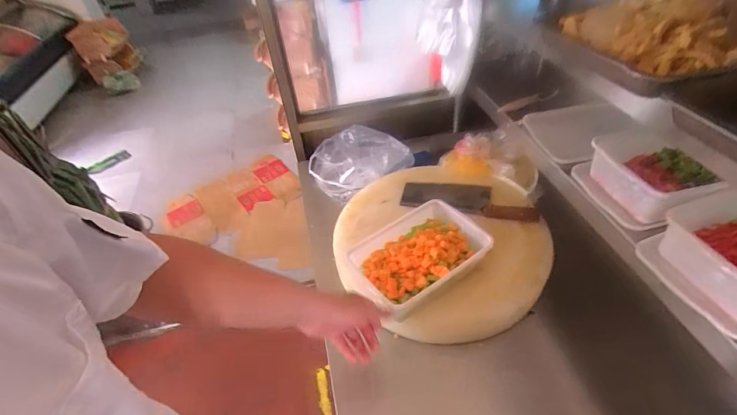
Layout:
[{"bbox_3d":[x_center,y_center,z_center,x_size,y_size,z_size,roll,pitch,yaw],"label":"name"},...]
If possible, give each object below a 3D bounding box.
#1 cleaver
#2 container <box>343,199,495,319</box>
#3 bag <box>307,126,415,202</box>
[{"bbox_3d":[0.234,-0.020,0.901,0.304,0.018,0.105,6,44,11],"label":"cleaver"},{"bbox_3d":[0.093,0.091,0.752,0.266,0.054,0.182,-29,48,-24],"label":"container"},{"bbox_3d":[-0.021,-0.123,1.096,0.259,0.111,0.225,-22,45,-18],"label":"bag"}]

